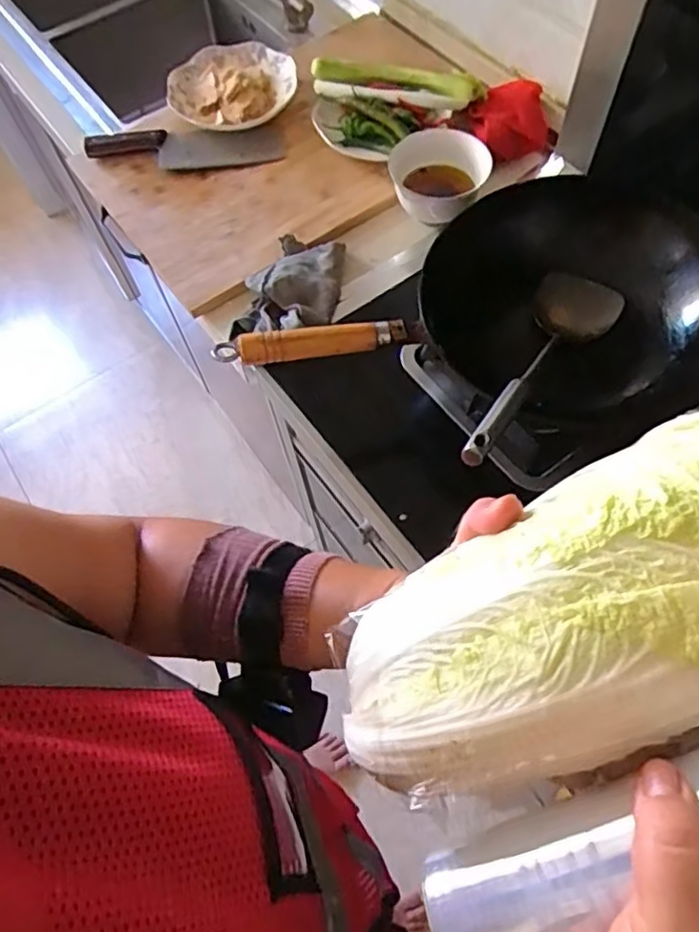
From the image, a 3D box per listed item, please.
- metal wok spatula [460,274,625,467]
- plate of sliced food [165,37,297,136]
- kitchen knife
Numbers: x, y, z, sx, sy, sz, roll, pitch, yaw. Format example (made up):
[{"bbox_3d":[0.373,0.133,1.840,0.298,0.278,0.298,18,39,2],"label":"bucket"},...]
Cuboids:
[{"bbox_3d":[0.197,-0.102,0.593,0.094,0.050,0.359,24,43,14],"label":"metal wok spatula"},{"bbox_3d":[-0.191,-0.603,0.969,0.198,0.048,0.185,-1,64,3],"label":"plate of sliced food"},{"bbox_3d":[-0.261,-0.495,0.935,0.314,0.022,0.087,2,64,4],"label":"kitchen knife"}]

